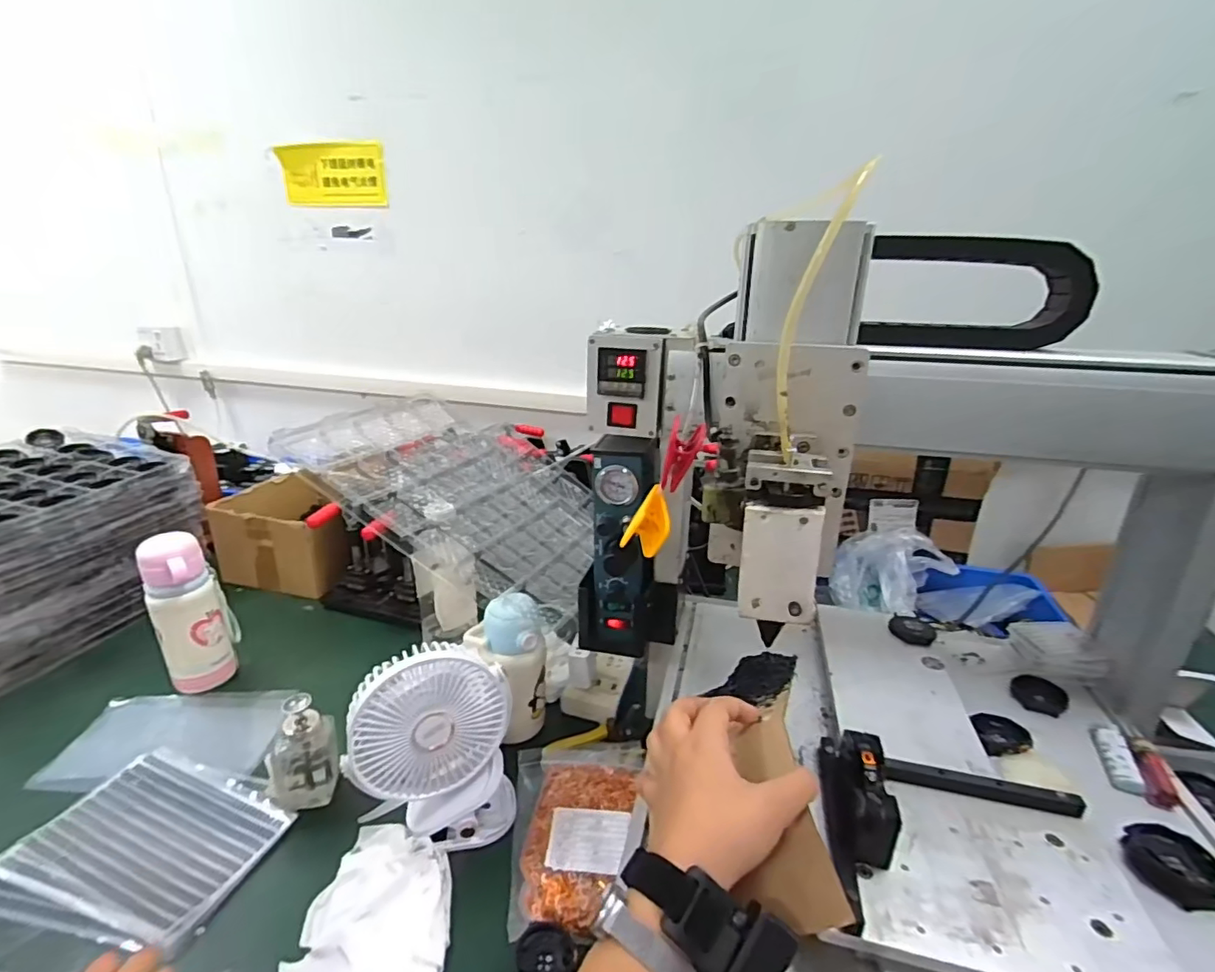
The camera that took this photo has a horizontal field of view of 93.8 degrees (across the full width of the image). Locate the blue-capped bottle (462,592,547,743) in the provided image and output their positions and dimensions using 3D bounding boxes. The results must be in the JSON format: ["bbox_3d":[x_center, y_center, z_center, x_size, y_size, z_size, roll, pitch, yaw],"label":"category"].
[{"bbox_3d":[-0.120,0.220,0.690,0.095,0.177,0.085,-2,21,-12],"label":"blue-capped bottle"}]

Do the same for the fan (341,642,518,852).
[{"bbox_3d":[-0.171,0.264,0.566,0.154,0.193,0.080,-4,21,-17],"label":"fan"}]

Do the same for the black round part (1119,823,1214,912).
[{"bbox_3d":[0.414,0.277,0.416,0.054,0.022,0.054,2,20,-1],"label":"black round part"}]

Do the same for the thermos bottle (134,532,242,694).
[{"bbox_3d":[-0.552,0.168,0.760,0.085,0.209,0.081,-13,25,-35],"label":"thermos bottle"}]

